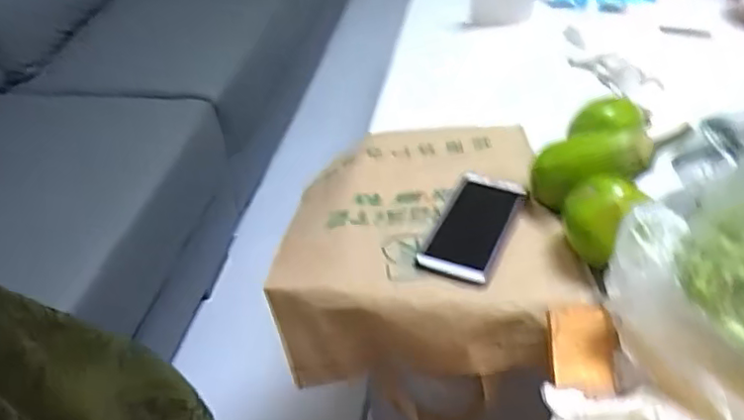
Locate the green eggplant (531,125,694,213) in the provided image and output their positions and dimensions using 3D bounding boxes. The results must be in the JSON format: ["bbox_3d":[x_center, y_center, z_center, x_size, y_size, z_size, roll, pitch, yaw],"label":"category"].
[{"bbox_3d":[0.223,-0.042,0.611,0.152,0.053,0.069,-20,26,42],"label":"green eggplant"}]

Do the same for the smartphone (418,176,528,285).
[{"bbox_3d":[0.105,0.016,0.652,0.073,0.011,0.149,16,45,22],"label":"smartphone"}]

